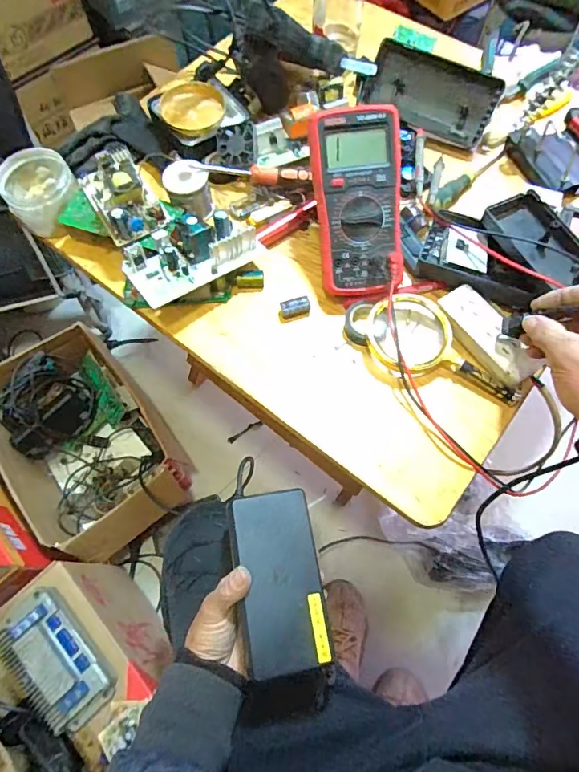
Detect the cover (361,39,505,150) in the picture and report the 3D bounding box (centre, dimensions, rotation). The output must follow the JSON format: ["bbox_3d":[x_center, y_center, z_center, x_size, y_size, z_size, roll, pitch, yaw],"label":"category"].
[{"bbox_3d":[0.188,-0.387,0.599,0.173,0.087,0.035,29,29,10],"label":"cover"}]

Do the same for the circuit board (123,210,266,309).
[{"bbox_3d":[-0.111,-0.152,0.505,0.146,0.051,0.088,-35,70,-13],"label":"circuit board"}]

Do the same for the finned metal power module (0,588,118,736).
[{"bbox_3d":[-0.315,0.364,0.602,0.094,0.049,0.175,-41,72,-15],"label":"finned metal power module"}]

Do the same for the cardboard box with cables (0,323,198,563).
[{"bbox_3d":[-0.411,0.123,0.927,0.278,0.179,0.420,-36,71,-13],"label":"cardboard box with cables"}]

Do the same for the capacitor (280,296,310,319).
[{"bbox_3d":[0.007,-0.089,0.511,0.033,0.016,0.016,-13,67,-4],"label":"capacitor"}]

